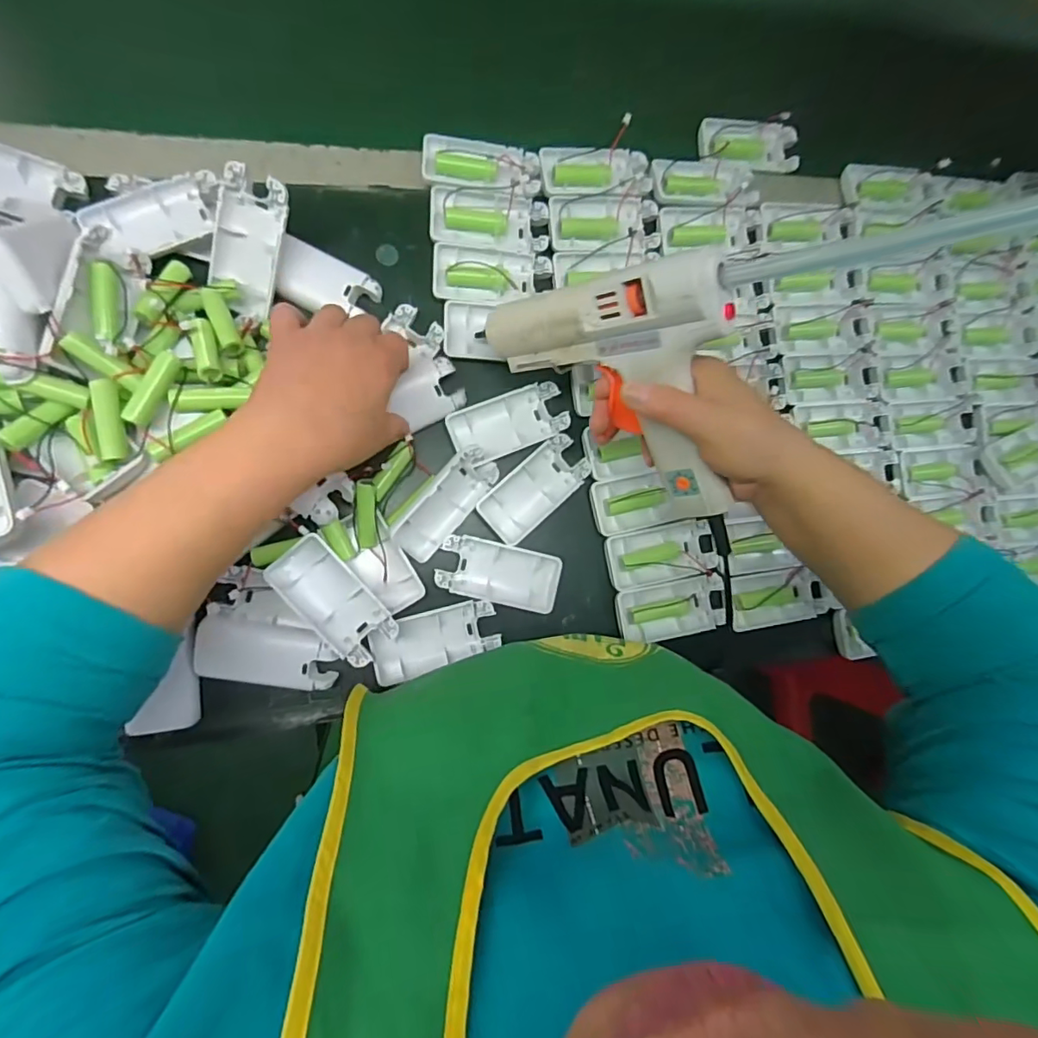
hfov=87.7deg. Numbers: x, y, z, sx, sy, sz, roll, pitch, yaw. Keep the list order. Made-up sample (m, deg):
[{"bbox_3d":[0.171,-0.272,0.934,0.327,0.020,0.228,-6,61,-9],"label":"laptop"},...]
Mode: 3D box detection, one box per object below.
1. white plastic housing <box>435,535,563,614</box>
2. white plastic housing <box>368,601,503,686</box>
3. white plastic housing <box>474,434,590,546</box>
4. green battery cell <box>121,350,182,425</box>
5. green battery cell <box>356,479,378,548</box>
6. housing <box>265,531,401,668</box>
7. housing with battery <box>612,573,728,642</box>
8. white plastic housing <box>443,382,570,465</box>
[{"bbox_3d":[-0.015,0.043,0.426,0.095,0.011,0.045,14,85,-10],"label":"white plastic housing"},{"bbox_3d":[-0.063,0.092,0.408,0.093,0.010,0.044,-14,90,-11],"label":"white plastic housing"},{"bbox_3d":[0.013,-0.024,0.433,0.092,0.012,0.045,-42,95,-10],"label":"white plastic housing"},{"bbox_3d":[-0.228,-0.082,0.336,0.014,0.014,0.050,25,78,-6],"label":"green battery cell"},{"bbox_3d":[-0.110,-0.004,0.392,0.014,0.012,0.050,0,104,-8],"label":"green battery cell"},{"bbox_3d":[-0.130,0.058,0.384,0.044,0.024,0.092,-41,95,-10],"label":"housing"},{"bbox_3d":[0.128,0.076,0.447,0.093,0.011,0.046,-9,89,-11],"label":"housing with battery"},{"bbox_3d":[-0.008,-0.076,0.431,0.091,0.015,0.047,-23,91,-11],"label":"white plastic housing"}]

